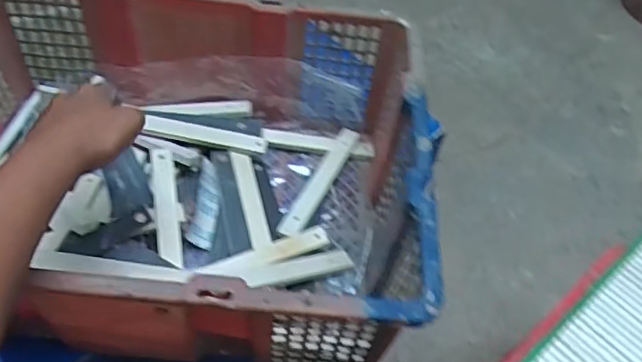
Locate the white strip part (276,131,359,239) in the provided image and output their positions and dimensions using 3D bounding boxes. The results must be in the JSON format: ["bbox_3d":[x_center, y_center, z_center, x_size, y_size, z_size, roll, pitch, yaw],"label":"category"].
[{"bbox_3d":[0.000,-0.002,0.639,0.026,0.011,0.169,24,53,11],"label":"white strip part"}]

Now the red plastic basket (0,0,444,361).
[{"bbox_3d":[-0.150,-0.016,0.550,0.471,0.167,0.351,7,52,-2],"label":"red plastic basket"}]

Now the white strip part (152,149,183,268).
[{"bbox_3d":[-0.149,0.025,0.553,0.021,0.008,0.115,-5,75,-15],"label":"white strip part"}]

